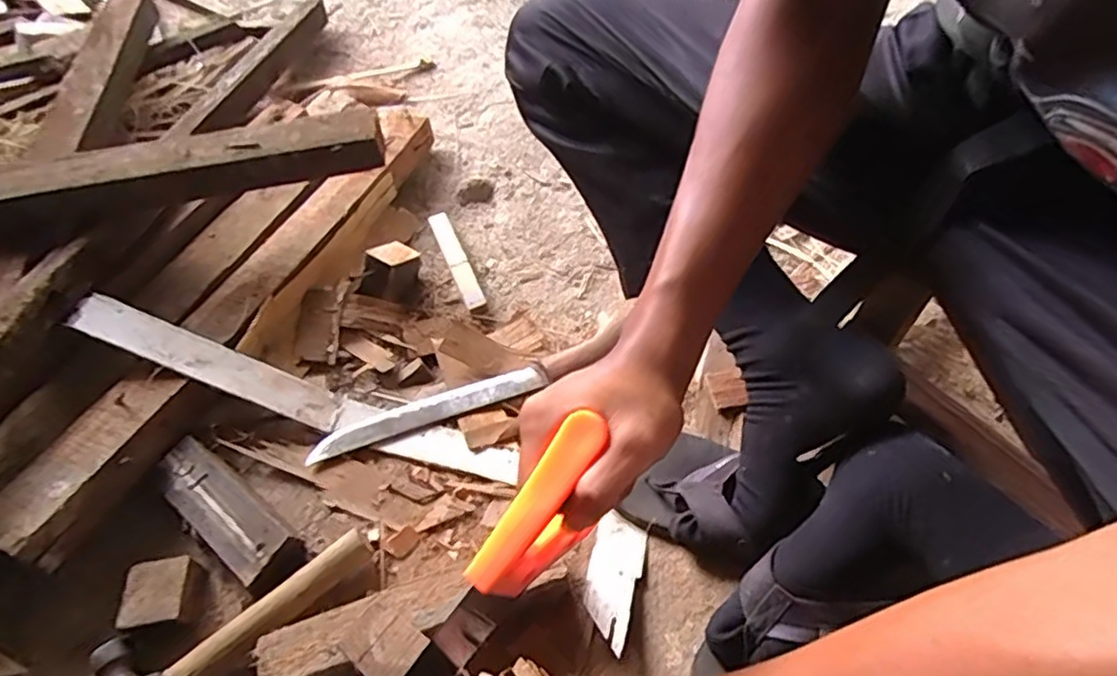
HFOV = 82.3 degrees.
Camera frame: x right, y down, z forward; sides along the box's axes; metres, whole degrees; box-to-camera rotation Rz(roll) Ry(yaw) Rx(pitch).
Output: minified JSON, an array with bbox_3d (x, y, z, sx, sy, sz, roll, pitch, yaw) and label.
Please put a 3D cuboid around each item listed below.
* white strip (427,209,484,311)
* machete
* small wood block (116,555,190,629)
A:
[{"bbox_3d":[-0.126,-0.097,0.790,0.024,0.017,0.166,-19,55,-14],"label":"white strip"},{"bbox_3d":[-0.077,0.056,0.655,0.342,0.030,0.038,-24,56,-17],"label":"machete"},{"bbox_3d":[-0.329,0.214,0.530,0.047,0.042,0.049,-5,53,-4],"label":"small wood block"}]

